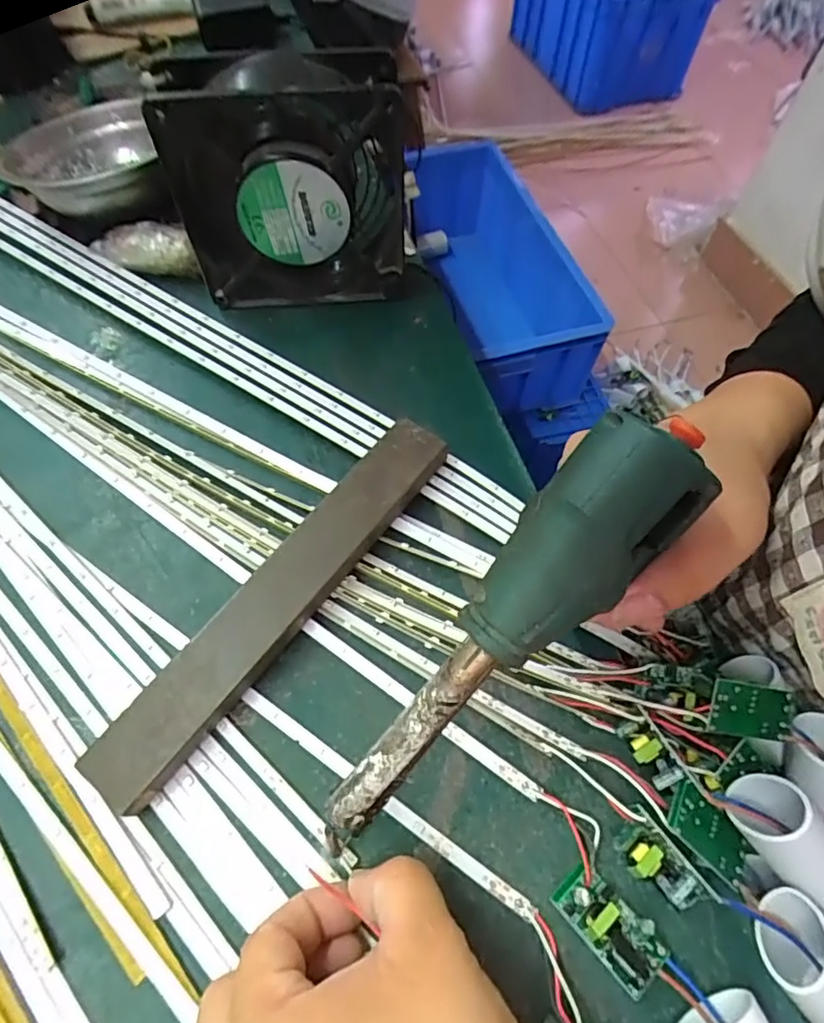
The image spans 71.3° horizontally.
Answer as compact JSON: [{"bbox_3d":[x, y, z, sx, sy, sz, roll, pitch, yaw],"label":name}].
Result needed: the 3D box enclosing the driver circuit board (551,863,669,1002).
[{"bbox_3d":[0.071,0.148,0.204,0.021,0.018,0.036,-37,69,-19],"label":"driver circuit board"}]

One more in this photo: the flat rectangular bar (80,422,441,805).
[{"bbox_3d":[-0.054,0.036,0.256,0.031,0.022,0.200,35,66,16],"label":"flat rectangular bar"}]

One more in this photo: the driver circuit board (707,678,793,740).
[{"bbox_3d":[0.132,0.077,0.223,0.034,0.004,0.020,12,89,-9],"label":"driver circuit board"}]

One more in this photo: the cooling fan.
[{"bbox_3d":[-0.063,-0.178,0.318,0.127,0.115,0.045,-6,62,-4],"label":"cooling fan"}]

